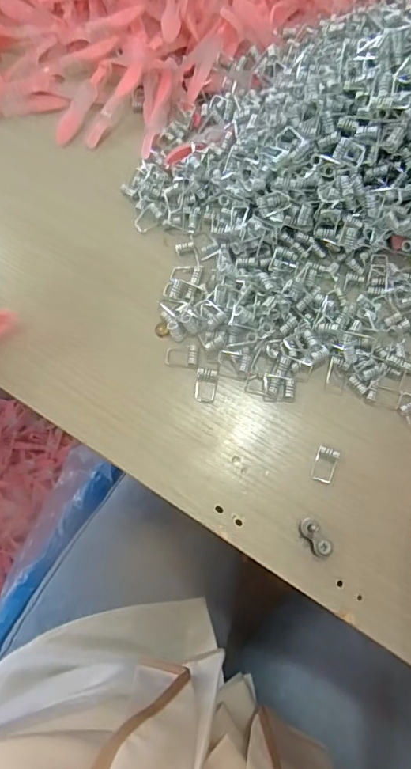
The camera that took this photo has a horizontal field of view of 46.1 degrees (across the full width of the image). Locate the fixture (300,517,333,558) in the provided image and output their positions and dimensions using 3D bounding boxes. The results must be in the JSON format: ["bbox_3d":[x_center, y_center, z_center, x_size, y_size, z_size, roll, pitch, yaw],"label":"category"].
[{"bbox_3d":[0.067,0.092,0.290,0.011,0.013,0.025,-38,75,-11],"label":"fixture"}]

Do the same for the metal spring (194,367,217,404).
[{"bbox_3d":[0.000,0.000,0.326,0.014,0.004,0.024,5,72,2],"label":"metal spring"}]

